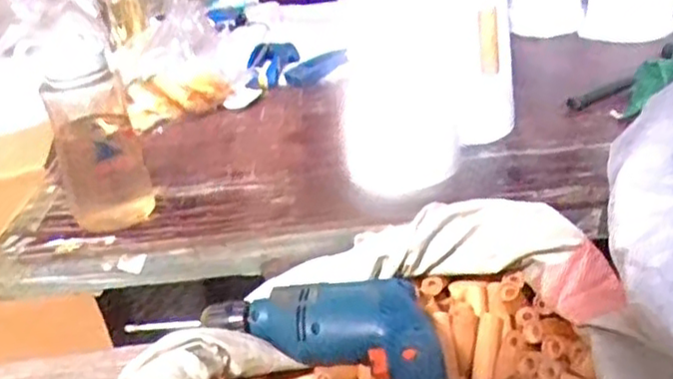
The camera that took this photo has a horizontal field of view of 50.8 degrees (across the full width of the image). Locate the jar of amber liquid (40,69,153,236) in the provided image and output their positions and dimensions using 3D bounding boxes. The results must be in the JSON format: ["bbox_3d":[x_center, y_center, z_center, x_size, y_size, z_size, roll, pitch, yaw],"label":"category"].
[{"bbox_3d":[-0.269,-0.046,0.799,0.089,0.167,0.074,-16,28,-20],"label":"jar of amber liquid"}]

